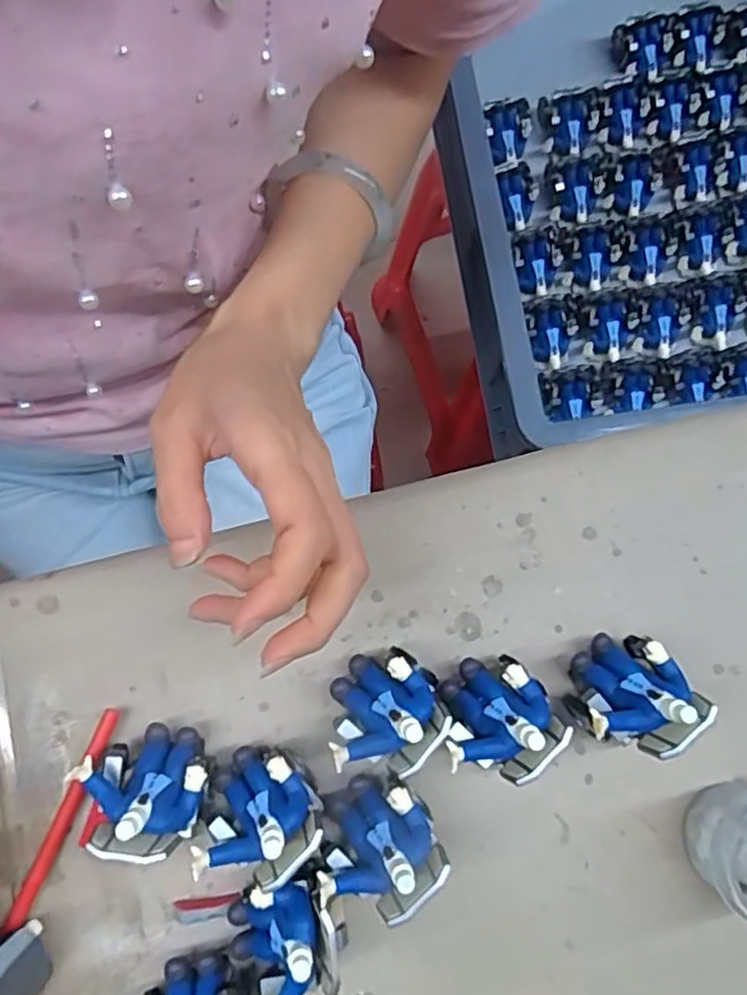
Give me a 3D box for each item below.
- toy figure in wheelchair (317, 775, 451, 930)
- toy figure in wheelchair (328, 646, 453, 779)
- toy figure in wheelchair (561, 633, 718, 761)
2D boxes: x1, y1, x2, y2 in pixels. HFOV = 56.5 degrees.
[{"bbox_3d":[0.001,0.150,0.299,0.048,0.062,0.049,-40,82,-9],"label":"toy figure in wheelchair"},{"bbox_3d":[0.005,0.095,0.309,0.048,0.065,0.051,29,79,5],"label":"toy figure in wheelchair"},{"bbox_3d":[0.117,0.088,0.316,0.050,0.060,0.049,-33,81,-8],"label":"toy figure in wheelchair"}]

